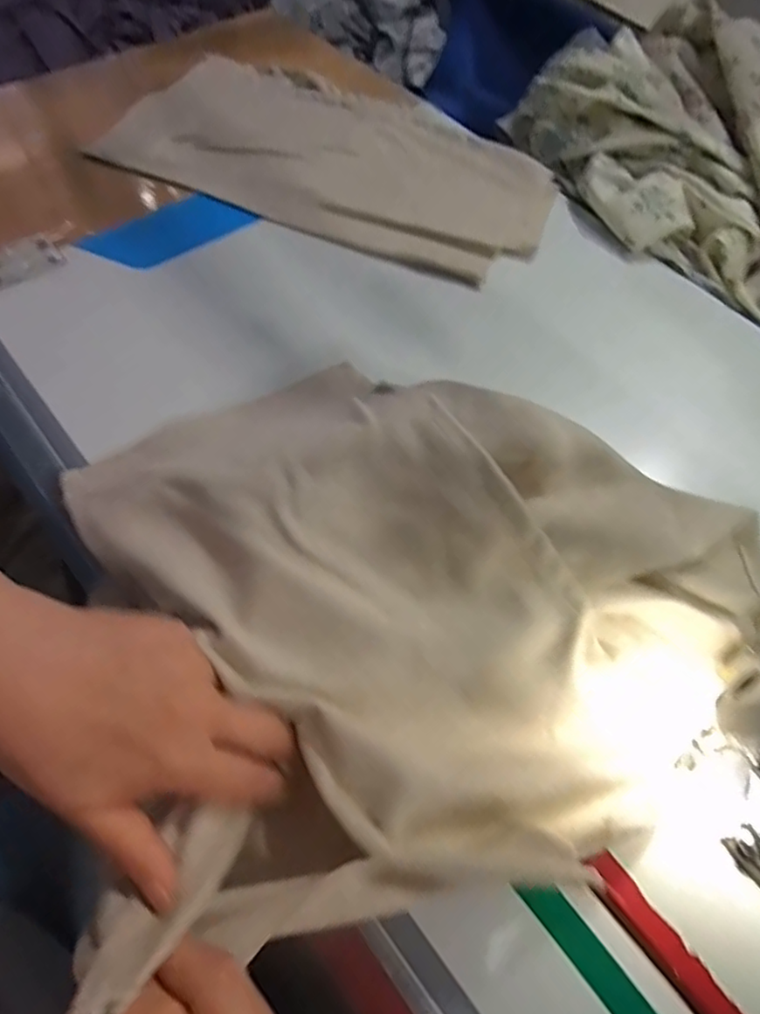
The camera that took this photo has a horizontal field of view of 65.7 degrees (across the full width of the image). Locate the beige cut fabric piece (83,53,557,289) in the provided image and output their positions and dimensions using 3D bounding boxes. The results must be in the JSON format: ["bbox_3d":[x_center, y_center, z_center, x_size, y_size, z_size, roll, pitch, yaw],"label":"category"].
[{"bbox_3d":[-0.047,-0.334,0.571,0.413,0.031,0.217,22,62,8],"label":"beige cut fabric piece"}]

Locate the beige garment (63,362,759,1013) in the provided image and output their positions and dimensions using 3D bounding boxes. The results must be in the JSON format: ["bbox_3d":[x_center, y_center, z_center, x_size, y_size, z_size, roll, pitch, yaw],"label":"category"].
[{"bbox_3d":[0.031,0.029,0.320,0.364,0.074,0.296,-14,63,-12],"label":"beige garment"}]

